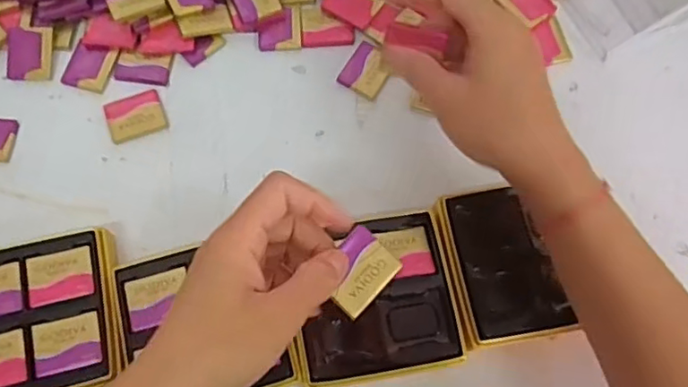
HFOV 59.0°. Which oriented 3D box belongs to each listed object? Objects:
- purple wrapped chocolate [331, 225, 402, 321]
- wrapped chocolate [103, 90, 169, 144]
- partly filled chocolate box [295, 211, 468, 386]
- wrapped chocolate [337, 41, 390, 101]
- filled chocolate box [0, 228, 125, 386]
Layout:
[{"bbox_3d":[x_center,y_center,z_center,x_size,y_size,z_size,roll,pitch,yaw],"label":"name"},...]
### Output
[{"bbox_3d":[0.007,0.040,0.315,0.031,0.006,0.040,41,76,12],"label":"purple wrapped chocolate"},{"bbox_3d":[-0.148,-0.055,0.434,0.040,0.005,0.033,-21,73,-7],"label":"wrapped chocolate"},{"bbox_3d":[0.018,0.066,0.381,0.097,0.028,0.095,-8,72,-3],"label":"partly filled chocolate box"},{"bbox_3d":[0.017,-0.090,0.445,0.032,0.005,0.038,30,74,9],"label":"wrapped chocolate"},{"bbox_3d":[-0.184,0.079,0.375,0.097,0.032,0.095,-12,72,-5],"label":"filled chocolate box"}]

